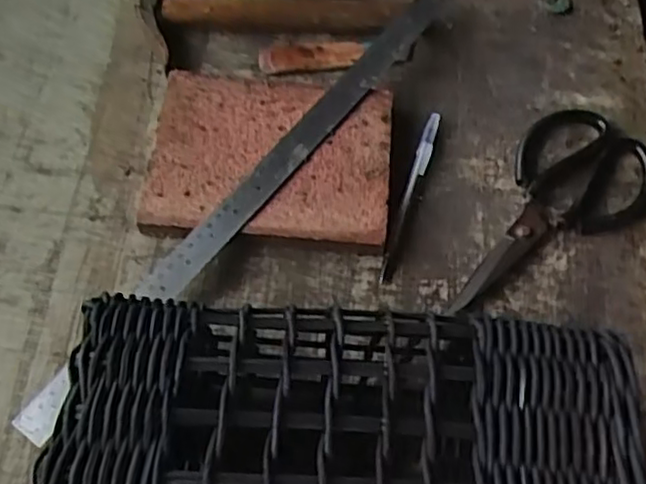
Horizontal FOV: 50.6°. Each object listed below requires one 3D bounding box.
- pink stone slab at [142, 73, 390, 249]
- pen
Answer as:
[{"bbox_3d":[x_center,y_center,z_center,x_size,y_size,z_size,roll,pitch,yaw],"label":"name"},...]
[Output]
[{"bbox_3d":[-0.038,-0.064,0.524,0.175,0.023,0.137,6,65,-1],"label":"pink stone slab"},{"bbox_3d":[0.068,-0.038,0.524,0.011,0.010,0.151,19,65,5],"label":"pen"}]

